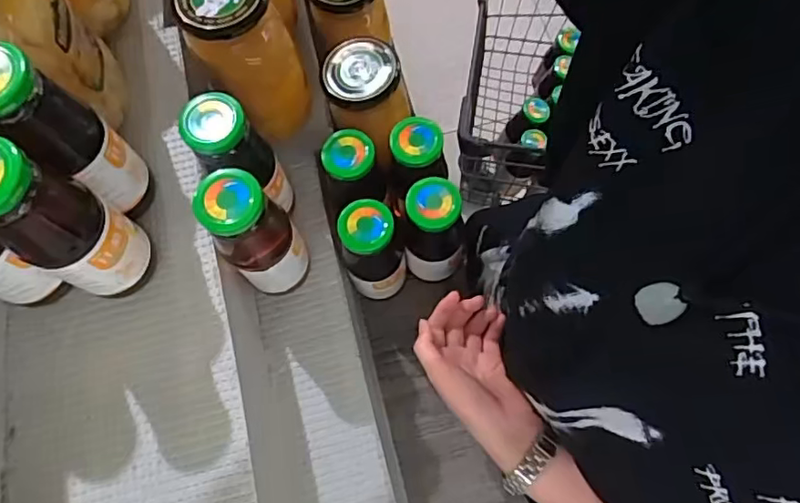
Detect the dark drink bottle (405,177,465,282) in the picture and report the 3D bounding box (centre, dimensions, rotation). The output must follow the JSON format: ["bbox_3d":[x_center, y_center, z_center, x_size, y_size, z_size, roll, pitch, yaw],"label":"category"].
[{"bbox_3d":[0.035,-0.018,0.561,0.054,0.141,0.053,-1,70,2],"label":"dark drink bottle"}]

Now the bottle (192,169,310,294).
[{"bbox_3d":[-0.117,-0.012,0.466,0.058,0.136,0.053,-1,70,2],"label":"bottle"}]

